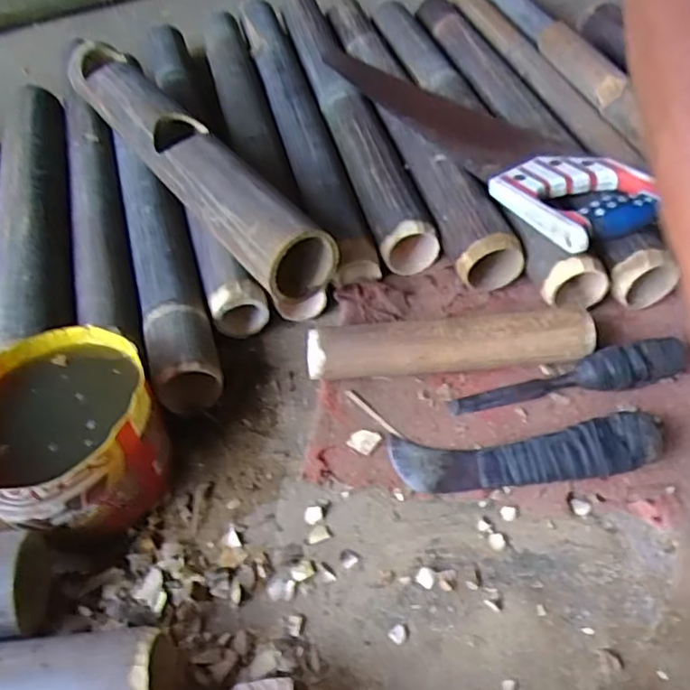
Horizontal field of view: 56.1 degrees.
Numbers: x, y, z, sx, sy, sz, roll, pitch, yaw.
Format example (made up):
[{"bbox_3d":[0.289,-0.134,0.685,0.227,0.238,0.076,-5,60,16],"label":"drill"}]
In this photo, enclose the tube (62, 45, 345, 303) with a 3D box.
[{"bbox_3d":[-0.184,-0.215,0.708,0.072,0.087,0.510,-31,54,-20],"label":"tube"}]

